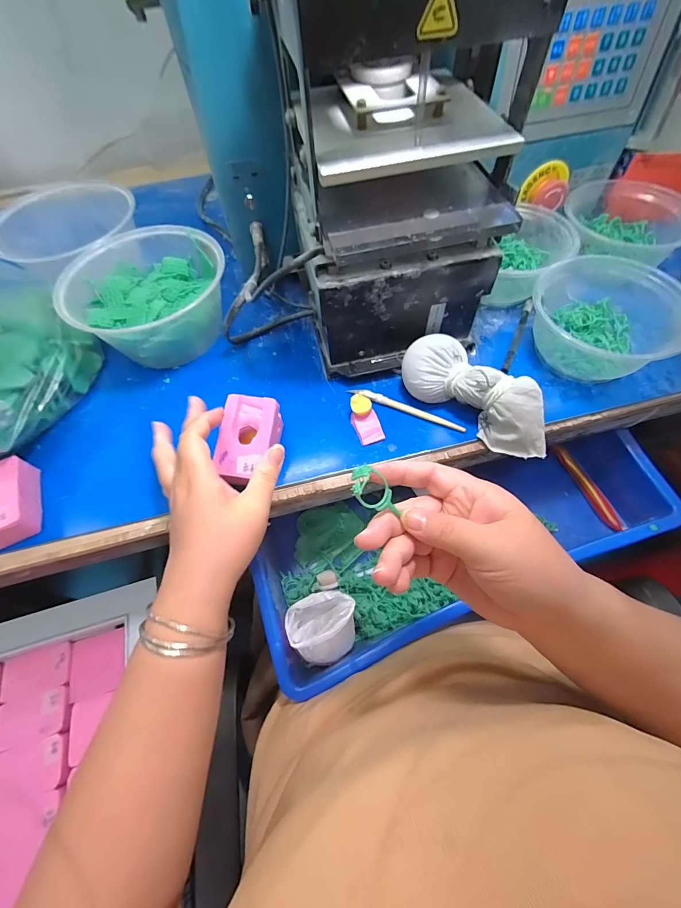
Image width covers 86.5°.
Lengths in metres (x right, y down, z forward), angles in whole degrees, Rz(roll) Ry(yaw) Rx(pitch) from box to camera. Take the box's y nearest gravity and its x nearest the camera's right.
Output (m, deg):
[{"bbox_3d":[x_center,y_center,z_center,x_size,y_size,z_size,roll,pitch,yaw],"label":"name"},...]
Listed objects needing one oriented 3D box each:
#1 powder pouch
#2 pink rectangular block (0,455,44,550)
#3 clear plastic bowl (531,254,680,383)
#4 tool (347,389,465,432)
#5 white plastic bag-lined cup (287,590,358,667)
[{"bbox_3d":[0.124,-0.055,0.330,0.147,0.050,0.054,33,67,19],"label":"powder pouch"},{"bbox_3d":[-0.292,0.043,0.313,0.045,0.032,0.071,-24,62,-10],"label":"pink rectangular block"},{"bbox_3d":[0.255,-0.131,0.358,0.126,0.062,0.138,-1,60,2],"label":"clear plastic bowl"},{"bbox_3d":[0.063,-0.045,0.353,0.118,0.006,0.011,20,63,14],"label":"tool"},{"bbox_3d":[-0.013,0.157,0.326,0.058,0.067,0.051,-24,62,-11],"label":"white plastic bag-lined cup"}]

